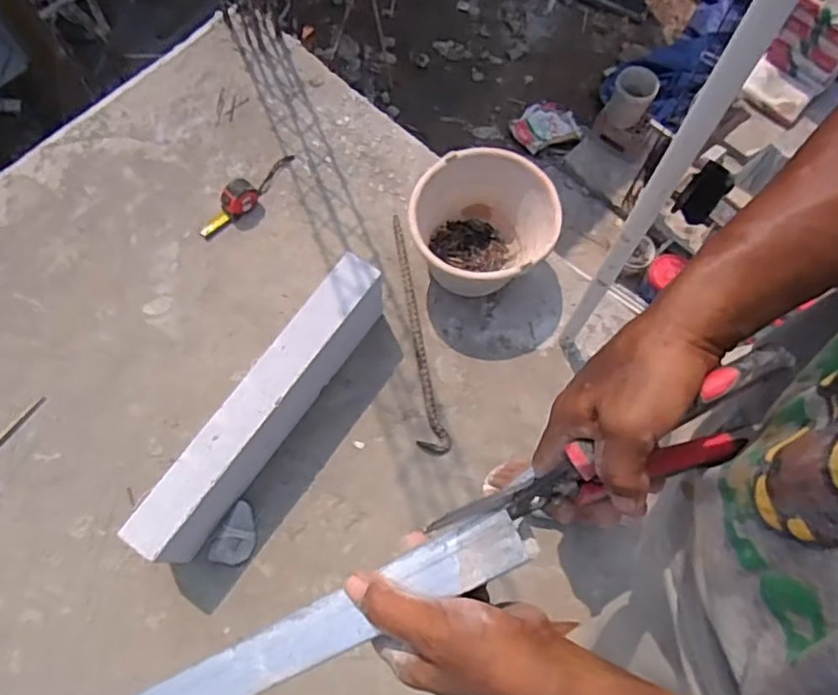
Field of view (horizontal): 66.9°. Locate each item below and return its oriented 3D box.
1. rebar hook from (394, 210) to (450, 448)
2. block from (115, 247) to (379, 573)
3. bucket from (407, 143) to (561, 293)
[{"bbox_3d":[-0.010,-0.035,1.315,0.056,0.012,0.517,-8,72,-5],"label":"rebar hook"},{"bbox_3d":[-0.269,0.106,1.153,0.079,0.208,0.605,33,73,9],"label":"block"},{"bbox_3d":[0.119,-0.221,1.262,0.266,0.217,0.260,1,71,-2],"label":"bucket"}]

